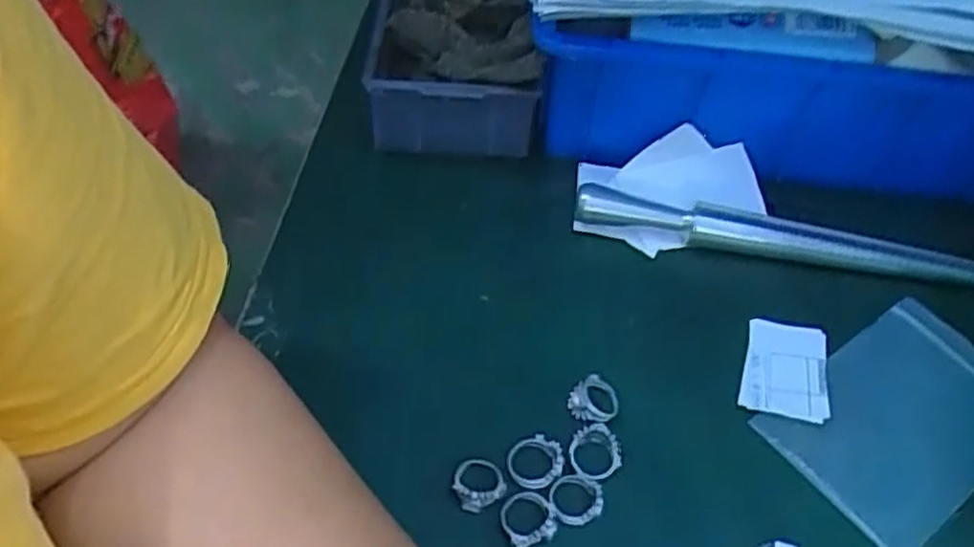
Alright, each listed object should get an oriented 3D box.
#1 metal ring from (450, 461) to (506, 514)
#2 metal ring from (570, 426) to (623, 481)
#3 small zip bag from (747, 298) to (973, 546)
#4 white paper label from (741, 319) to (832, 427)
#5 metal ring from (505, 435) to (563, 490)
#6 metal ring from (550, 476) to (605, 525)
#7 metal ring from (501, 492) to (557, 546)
[{"bbox_3d":[-0.003,0.088,0.319,0.021,0.008,0.019,-19,54,-19],"label":"metal ring"},{"bbox_3d":[0.047,0.076,0.330,0.022,0.005,0.027,4,50,0],"label":"metal ring"},{"bbox_3d":[0.189,0.063,0.345,0.119,0.004,0.078,-29,57,-24],"label":"small zip bag"},{"bbox_3d":[0.140,0.045,0.358,0.038,0.004,0.051,16,51,10],"label":"white paper label"},{"bbox_3d":[0.021,0.079,0.323,0.023,0.007,0.021,2,50,-2],"label":"metal ring"},{"bbox_3d":[0.037,0.093,0.316,0.021,0.007,0.019,3,50,-1],"label":"metal ring"},{"bbox_3d":[0.017,0.099,0.311,0.021,0.007,0.021,2,50,-2],"label":"metal ring"}]

